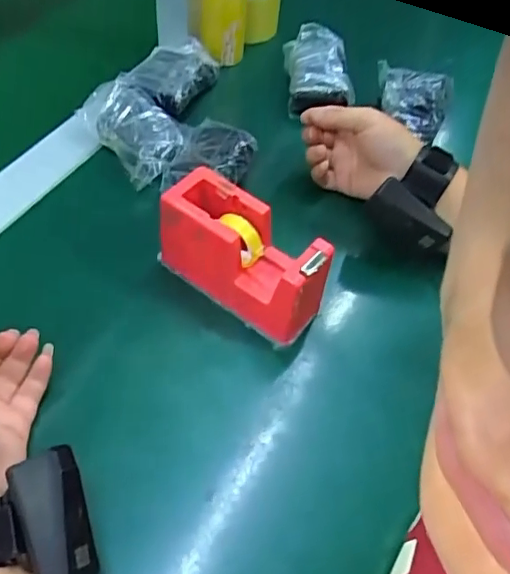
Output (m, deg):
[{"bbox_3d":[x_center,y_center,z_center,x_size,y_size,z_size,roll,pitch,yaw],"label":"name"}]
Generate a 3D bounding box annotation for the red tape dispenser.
[{"bbox_3d":[-0.007,-0.018,0.438,0.136,0.090,0.049,33,57,20],"label":"red tape dispenser"}]

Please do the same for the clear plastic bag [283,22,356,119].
[{"bbox_3d":[0.065,-0.226,0.593,0.064,0.048,0.084,-1,52,-6],"label":"clear plastic bag"}]

